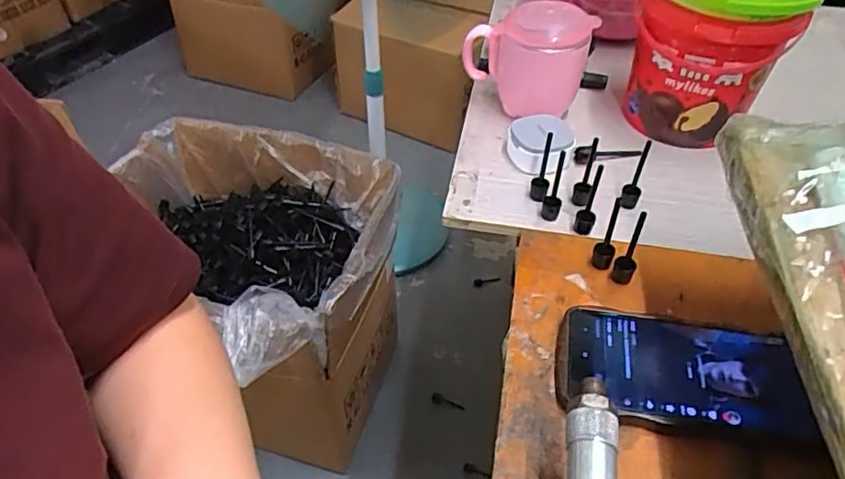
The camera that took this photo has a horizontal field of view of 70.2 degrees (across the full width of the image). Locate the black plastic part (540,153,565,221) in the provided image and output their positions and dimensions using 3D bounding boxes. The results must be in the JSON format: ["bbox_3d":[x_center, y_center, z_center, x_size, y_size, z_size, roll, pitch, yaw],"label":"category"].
[{"bbox_3d":[0.104,-0.044,0.467,0.014,0.065,0.019,9,46,8],"label":"black plastic part"}]

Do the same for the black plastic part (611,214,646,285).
[{"bbox_3d":[0.144,0.007,0.415,0.015,0.059,0.013,20,48,18],"label":"black plastic part"}]

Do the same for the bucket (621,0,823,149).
[{"bbox_3d":[0.254,-0.177,0.536,0.124,0.153,0.134,0,45,0],"label":"bucket"}]

